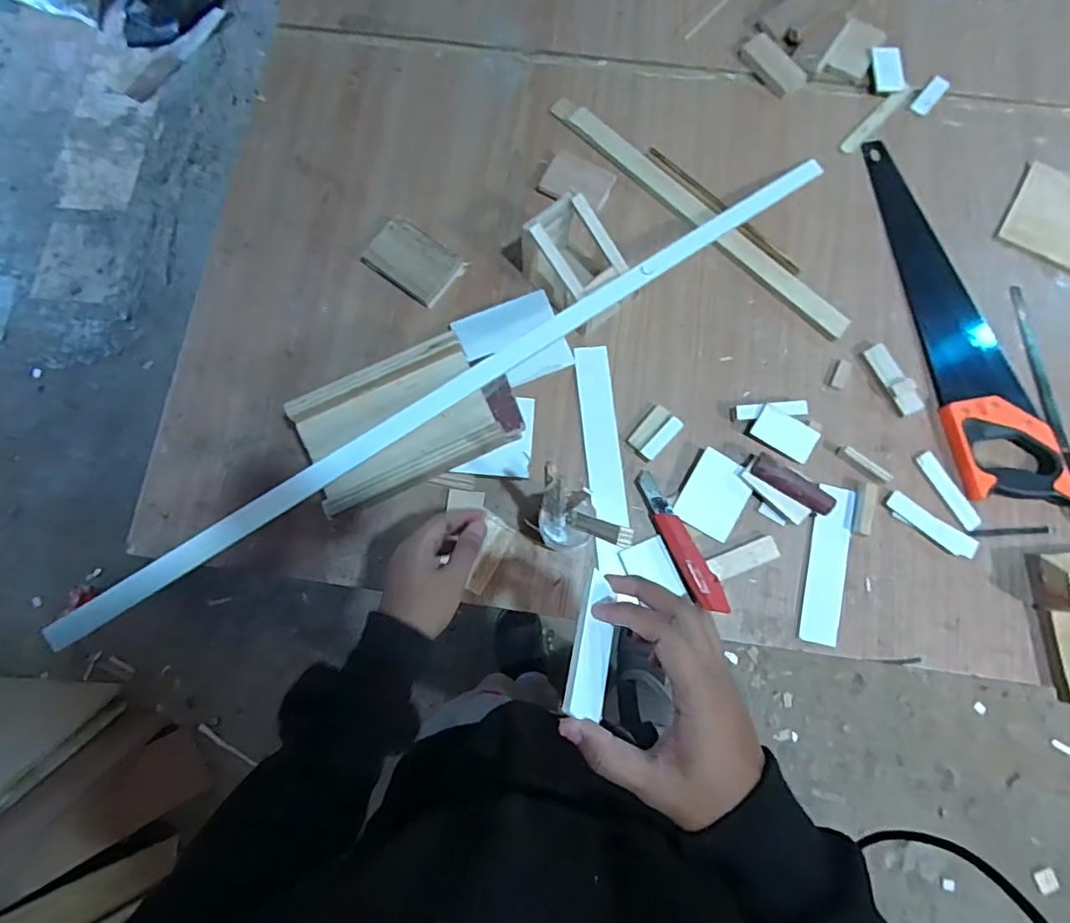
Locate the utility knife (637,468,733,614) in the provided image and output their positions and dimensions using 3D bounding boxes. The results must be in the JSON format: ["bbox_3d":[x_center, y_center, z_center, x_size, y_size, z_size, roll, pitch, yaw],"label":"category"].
[{"bbox_3d":[0.171,0.097,0.655,0.034,0.019,0.181,-27,79,-6],"label":"utility knife"}]

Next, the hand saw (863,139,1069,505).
[{"bbox_3d":[0.558,-0.201,0.718,0.127,0.025,0.511,-6,78,-1],"label":"hand saw"}]

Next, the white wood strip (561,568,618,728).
[{"bbox_3d":[0.037,0.113,0.342,0.004,0.046,0.084,-6,58,36],"label":"white wood strip"}]

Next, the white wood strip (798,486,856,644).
[{"bbox_3d":[0.348,0.121,0.656,0.045,0.008,0.184,12,78,3],"label":"white wood strip"}]

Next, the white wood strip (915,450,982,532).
[{"bbox_3d":[0.506,0.036,0.676,0.022,0.007,0.105,-29,79,-6],"label":"white wood strip"}]

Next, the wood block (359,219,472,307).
[{"bbox_3d":[-0.160,-0.265,0.733,0.111,0.033,0.079,34,80,7],"label":"wood block"}]

